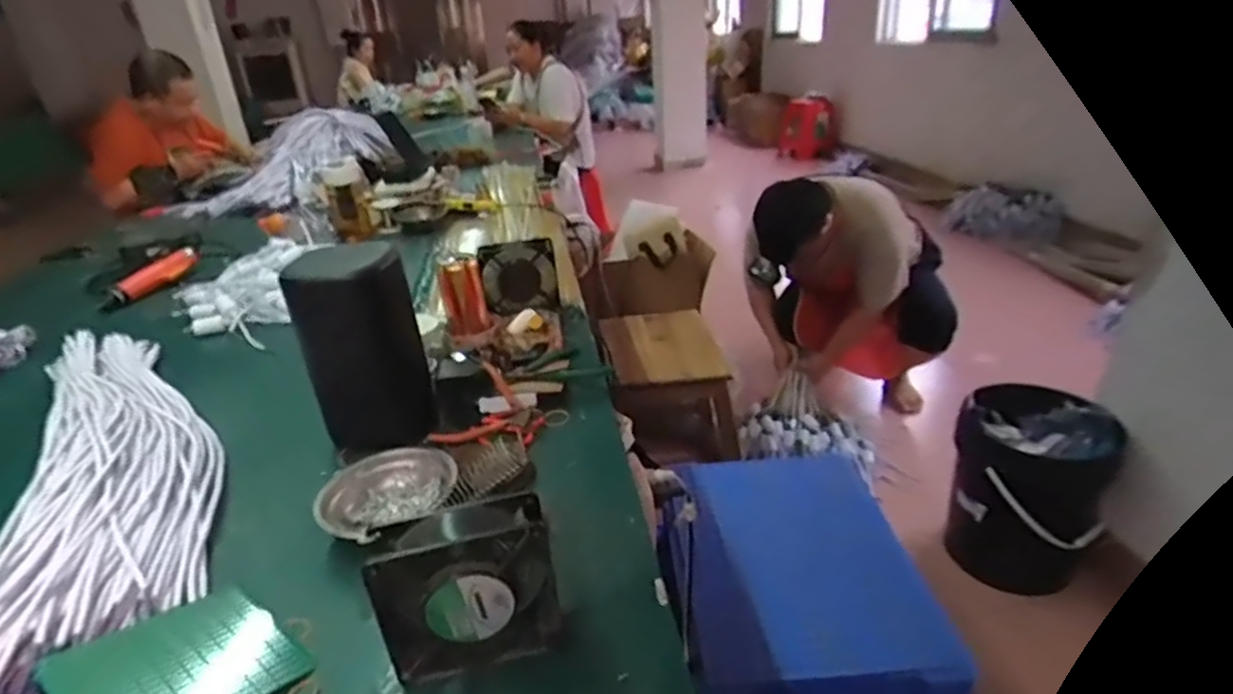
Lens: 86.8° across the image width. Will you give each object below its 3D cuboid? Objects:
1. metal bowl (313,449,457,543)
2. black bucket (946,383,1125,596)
[{"bbox_3d":[-0.224,0.146,0.640,0.129,0.044,0.114,-15,27,-24],"label":"metal bowl"},{"bbox_3d":[0.872,0.319,1.411,0.276,0.387,0.259,9,27,25],"label":"black bucket"}]

